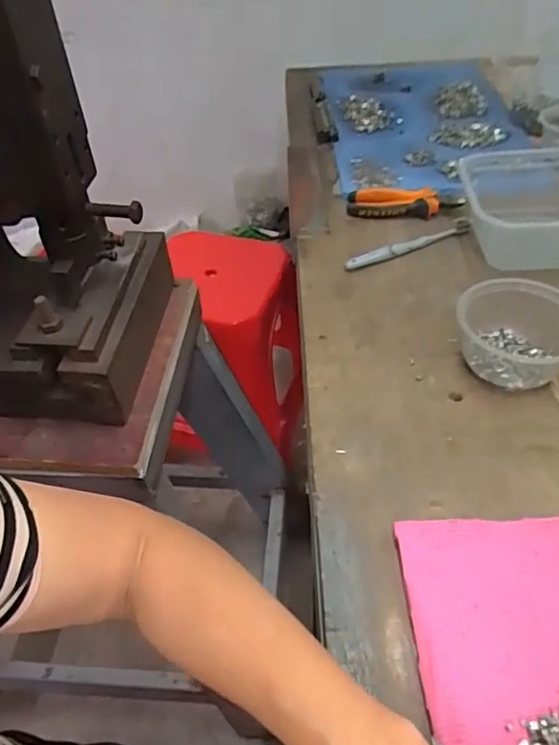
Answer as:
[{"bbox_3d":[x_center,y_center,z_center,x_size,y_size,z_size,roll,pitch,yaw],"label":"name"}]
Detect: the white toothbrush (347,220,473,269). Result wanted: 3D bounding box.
[{"bbox_3d":[0.159,-0.159,0.689,0.180,0.012,0.021,-21,47,-14],"label":"white toothbrush"}]

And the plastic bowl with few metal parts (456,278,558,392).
[{"bbox_3d":[0.226,-0.036,0.525,0.115,0.062,0.091,19,51,24],"label":"plastic bowl with few metal parts"}]

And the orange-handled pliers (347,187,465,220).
[{"bbox_3d":[0.168,-0.229,0.748,0.149,0.026,0.051,4,46,10],"label":"orange-handled pliers"}]

